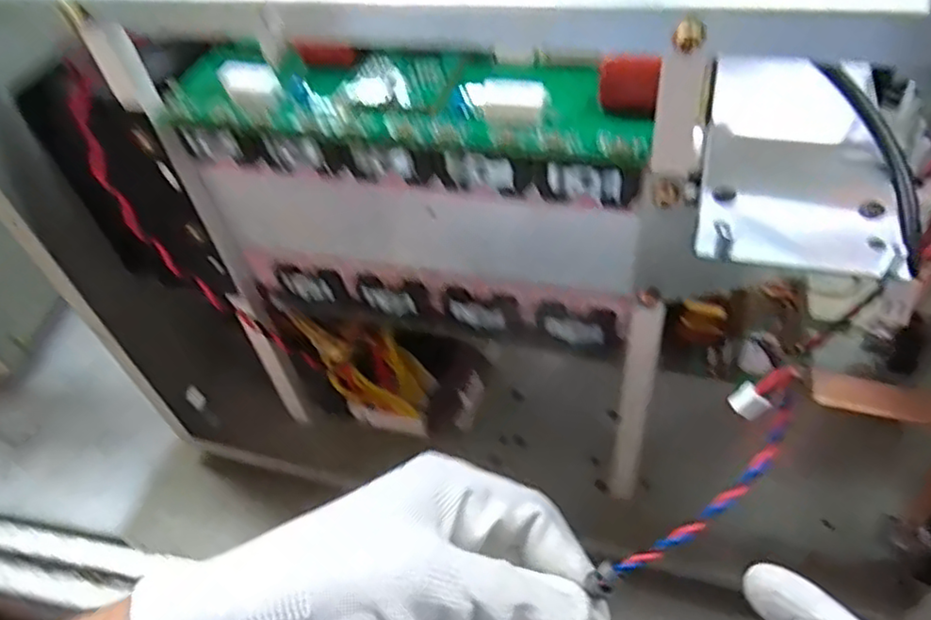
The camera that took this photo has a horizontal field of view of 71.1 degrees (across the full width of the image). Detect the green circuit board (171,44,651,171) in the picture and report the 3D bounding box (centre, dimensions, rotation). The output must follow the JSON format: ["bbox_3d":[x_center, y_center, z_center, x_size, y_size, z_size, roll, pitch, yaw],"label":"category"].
[{"bbox_3d":[-0.025,-0.087,0.263,0.195,0.033,0.054,9,49,15],"label":"green circuit board"}]

